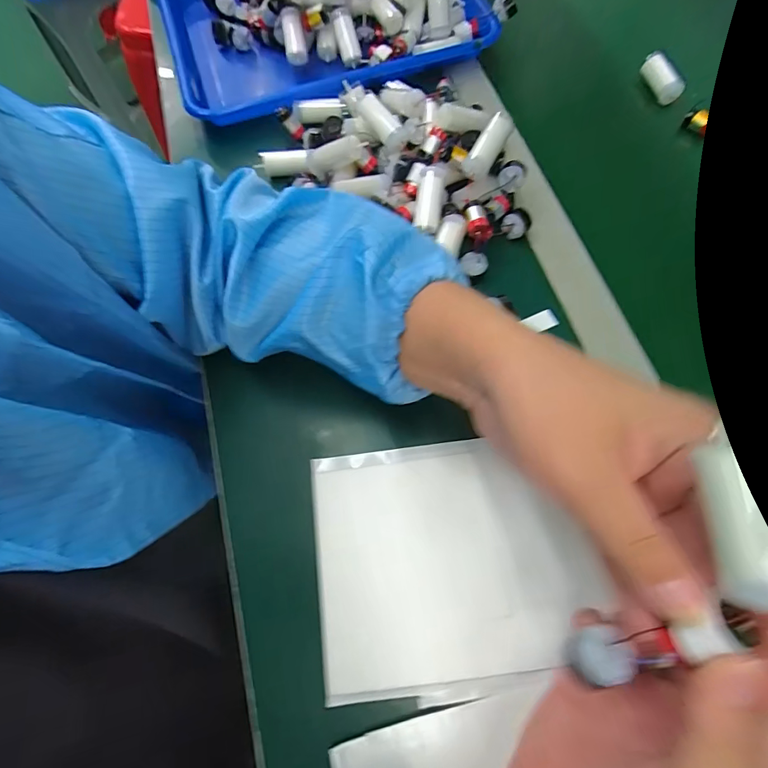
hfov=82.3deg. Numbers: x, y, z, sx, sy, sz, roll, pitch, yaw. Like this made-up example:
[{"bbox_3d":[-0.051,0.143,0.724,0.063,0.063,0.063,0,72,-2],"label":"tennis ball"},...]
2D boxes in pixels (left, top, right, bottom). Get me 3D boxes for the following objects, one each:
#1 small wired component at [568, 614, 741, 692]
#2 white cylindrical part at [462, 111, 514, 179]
[{"bbox_3d":[0.100,0.100,0.167,0.019,0.061,0.016,-9,64,-38],"label":"small wired component"},{"bbox_3d":[0.084,-0.192,0.352,0.017,0.021,0.052,36,96,15],"label":"white cylindrical part"}]

